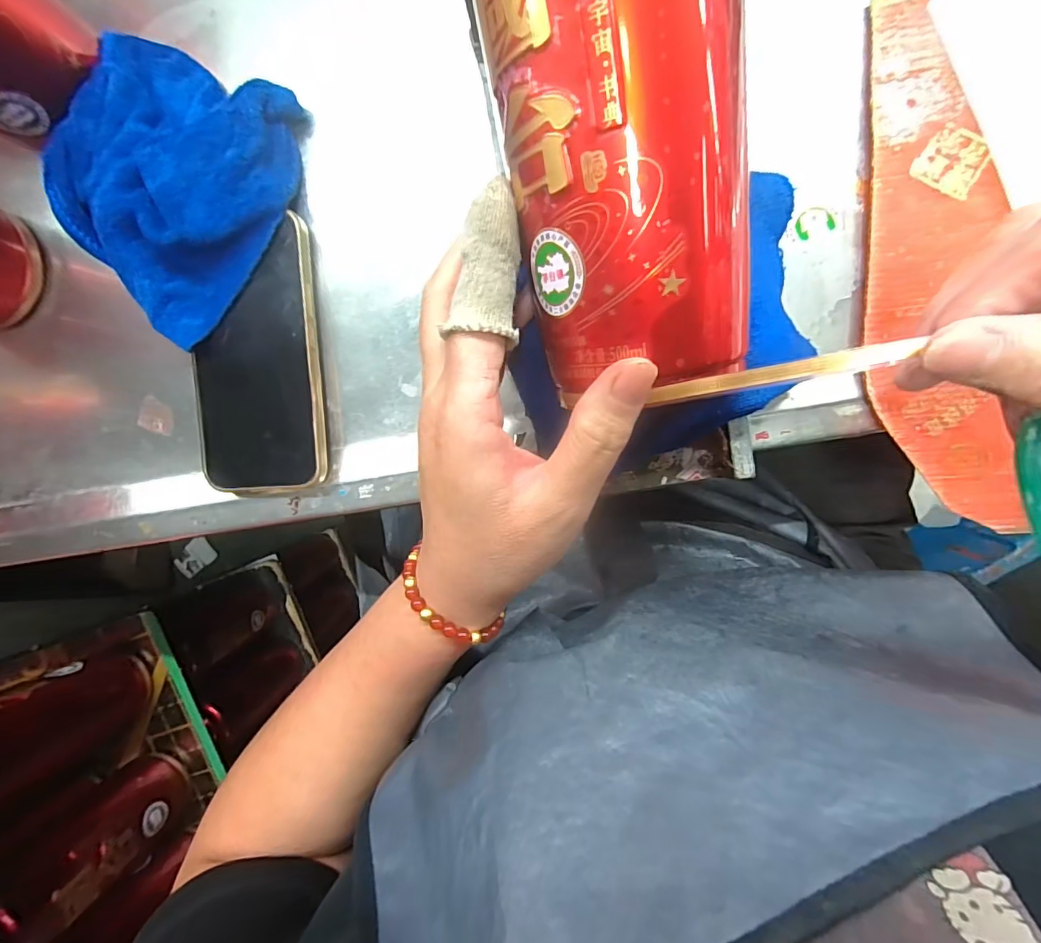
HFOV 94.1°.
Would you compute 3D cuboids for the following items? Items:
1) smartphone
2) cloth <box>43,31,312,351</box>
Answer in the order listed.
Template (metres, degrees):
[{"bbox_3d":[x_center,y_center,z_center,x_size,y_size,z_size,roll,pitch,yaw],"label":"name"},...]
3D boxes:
[{"bbox_3d":[-0.156,-0.063,0.286,0.077,0.010,0.147,-3,97,6],"label":"smartphone"},{"bbox_3d":[-0.193,-0.153,0.266,0.118,0.041,0.147,24,99,2],"label":"cloth"}]

